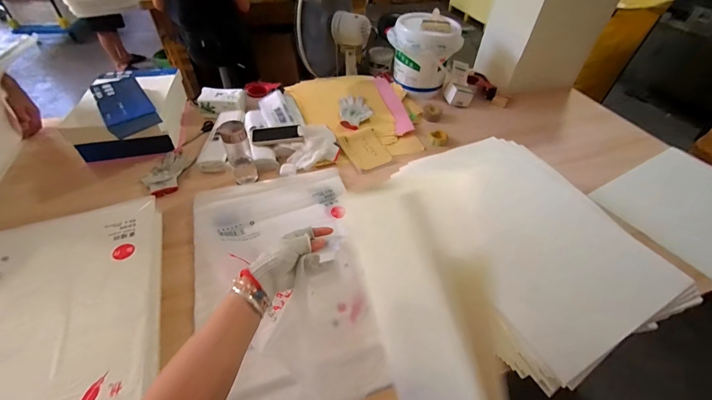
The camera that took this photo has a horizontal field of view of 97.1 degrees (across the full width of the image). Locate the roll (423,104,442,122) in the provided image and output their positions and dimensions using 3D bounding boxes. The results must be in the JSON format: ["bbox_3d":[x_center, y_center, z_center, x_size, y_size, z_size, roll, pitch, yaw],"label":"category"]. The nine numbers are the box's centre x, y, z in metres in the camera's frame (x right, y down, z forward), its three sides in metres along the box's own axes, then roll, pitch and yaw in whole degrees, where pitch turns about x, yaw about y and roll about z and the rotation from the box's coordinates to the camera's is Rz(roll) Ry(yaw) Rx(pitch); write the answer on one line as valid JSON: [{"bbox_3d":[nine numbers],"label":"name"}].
[{"bbox_3d":[0.299,-0.342,1.230,0.067,0.038,0.067,1,47,-1],"label":"roll"}]

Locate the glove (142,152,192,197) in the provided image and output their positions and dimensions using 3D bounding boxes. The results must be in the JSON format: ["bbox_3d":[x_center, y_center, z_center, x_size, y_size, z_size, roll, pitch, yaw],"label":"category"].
[{"bbox_3d":[-0.567,-0.082,0.948,0.098,0.021,0.187,2,47,-1],"label":"glove"}]

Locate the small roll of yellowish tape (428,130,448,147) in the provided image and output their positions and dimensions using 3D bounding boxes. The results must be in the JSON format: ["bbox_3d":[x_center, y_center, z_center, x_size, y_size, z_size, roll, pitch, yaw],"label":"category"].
[{"bbox_3d":[0.293,-0.221,1.122,0.066,0.028,0.060,13,47,9],"label":"small roll of yellowish tape"}]

